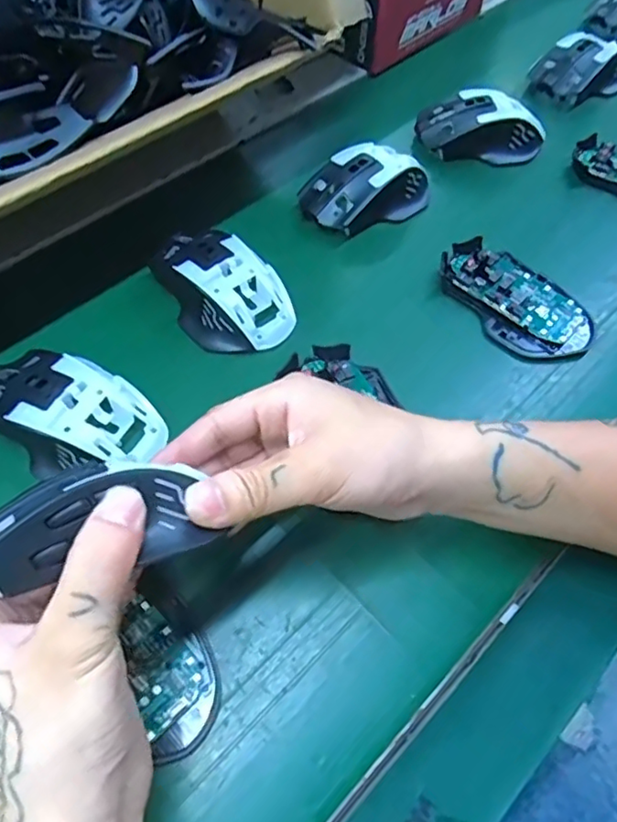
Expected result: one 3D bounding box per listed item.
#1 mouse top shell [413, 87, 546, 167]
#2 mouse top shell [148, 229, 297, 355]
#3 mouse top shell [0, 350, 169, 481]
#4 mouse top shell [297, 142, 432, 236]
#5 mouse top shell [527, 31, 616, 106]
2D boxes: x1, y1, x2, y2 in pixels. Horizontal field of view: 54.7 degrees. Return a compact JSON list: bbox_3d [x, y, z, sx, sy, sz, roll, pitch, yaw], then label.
[{"bbox_3d":[0.150,-0.246,0.514,0.110,0.035,0.064,17,61,5],"label":"mouse top shell"},{"bbox_3d":[-0.061,-0.085,0.407,0.066,0.033,0.105,-39,70,-23],"label":"mouse top shell"},{"bbox_3d":[-0.142,-0.001,0.349,0.106,0.030,0.067,29,62,12],"label":"mouse top shell"},{"bbox_3d":[0.048,-0.180,0.469,0.108,0.032,0.061,-20,64,-15],"label":"mouse top shell"},{"bbox_3d":[0.259,-0.326,0.570,0.085,0.034,0.078,28,62,12],"label":"mouse top shell"}]

